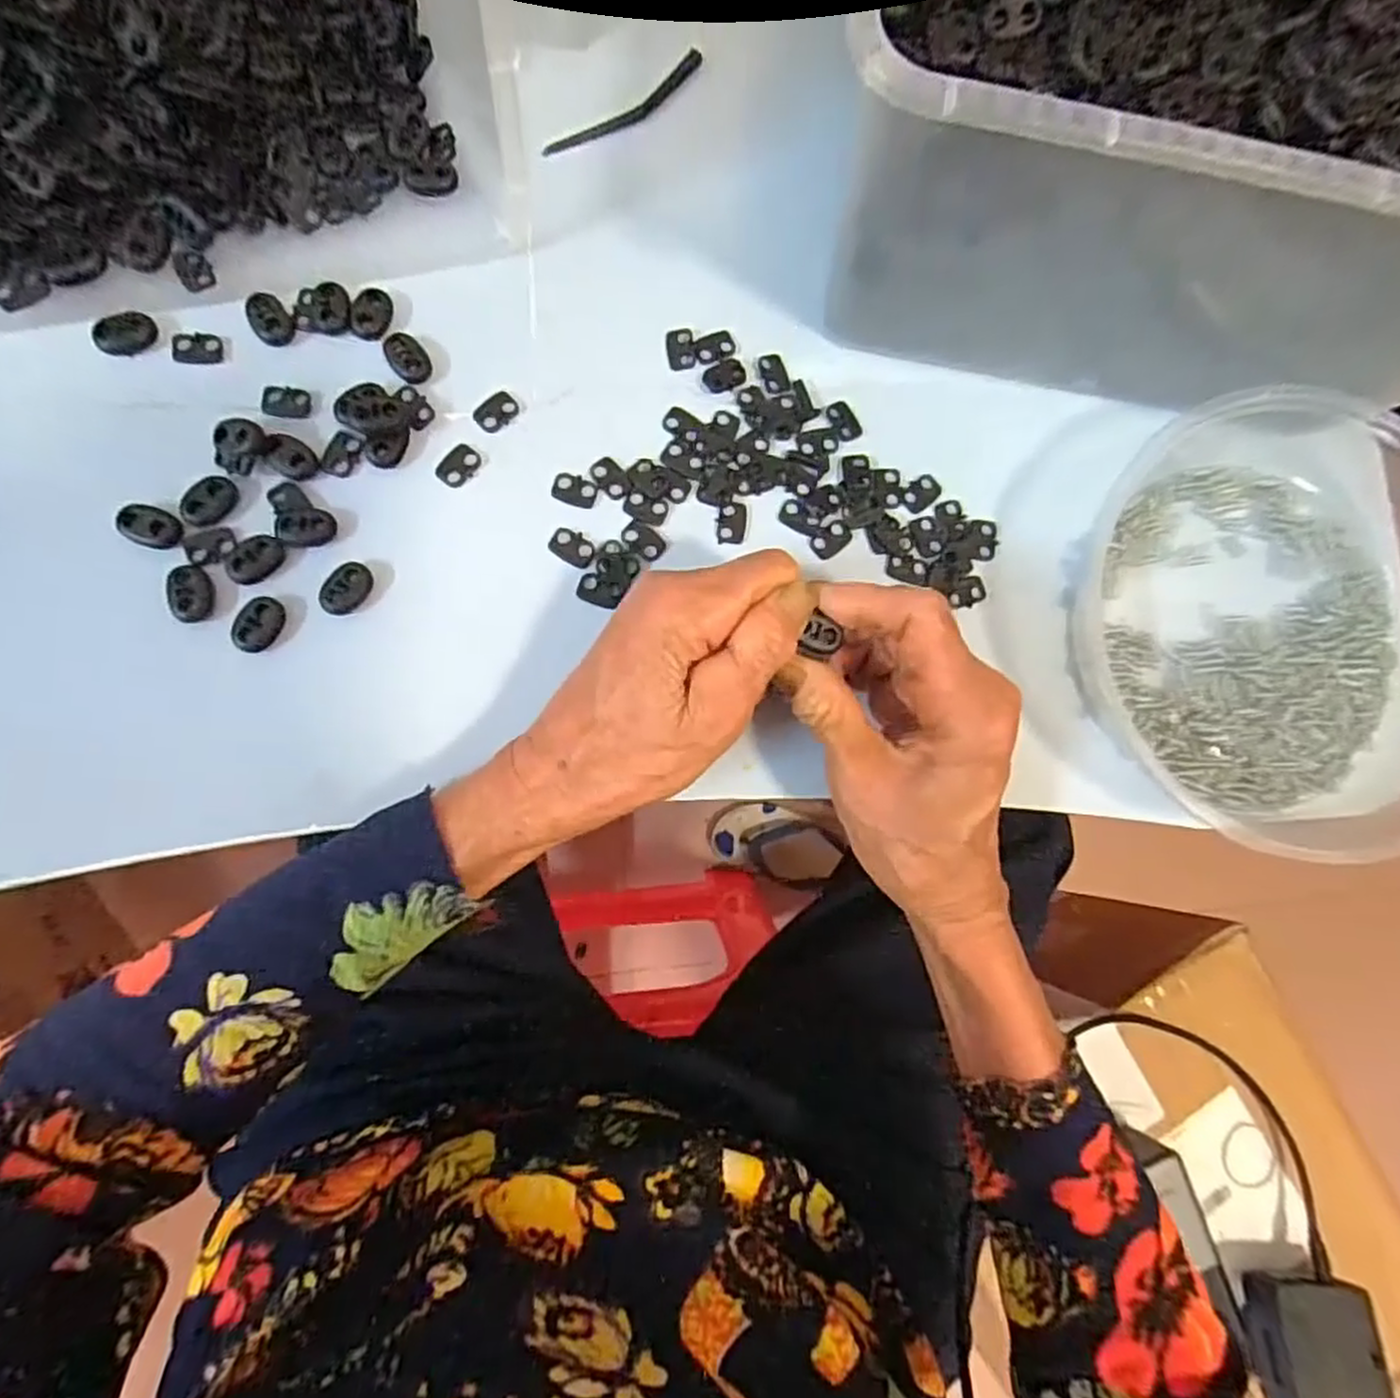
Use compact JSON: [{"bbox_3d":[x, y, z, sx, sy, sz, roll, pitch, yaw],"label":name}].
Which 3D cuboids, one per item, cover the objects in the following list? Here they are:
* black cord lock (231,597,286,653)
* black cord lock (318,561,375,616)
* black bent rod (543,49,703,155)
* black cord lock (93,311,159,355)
[{"bbox_3d":[-0.168,-0.028,0.284,0.015,0.004,0.022,34,82,-3],"label":"black cord lock"},{"bbox_3d":[-0.138,-0.043,0.291,0.015,0.005,0.022,34,82,-3],"label":"black cord lock"},{"bbox_3d":[-0.031,-0.263,0.332,0.088,0.008,0.015,-41,91,-9],"label":"black bent rod"},{"bbox_3d":[-0.224,-0.143,0.290,0.022,0.005,0.015,-24,88,-8],"label":"black cord lock"}]

